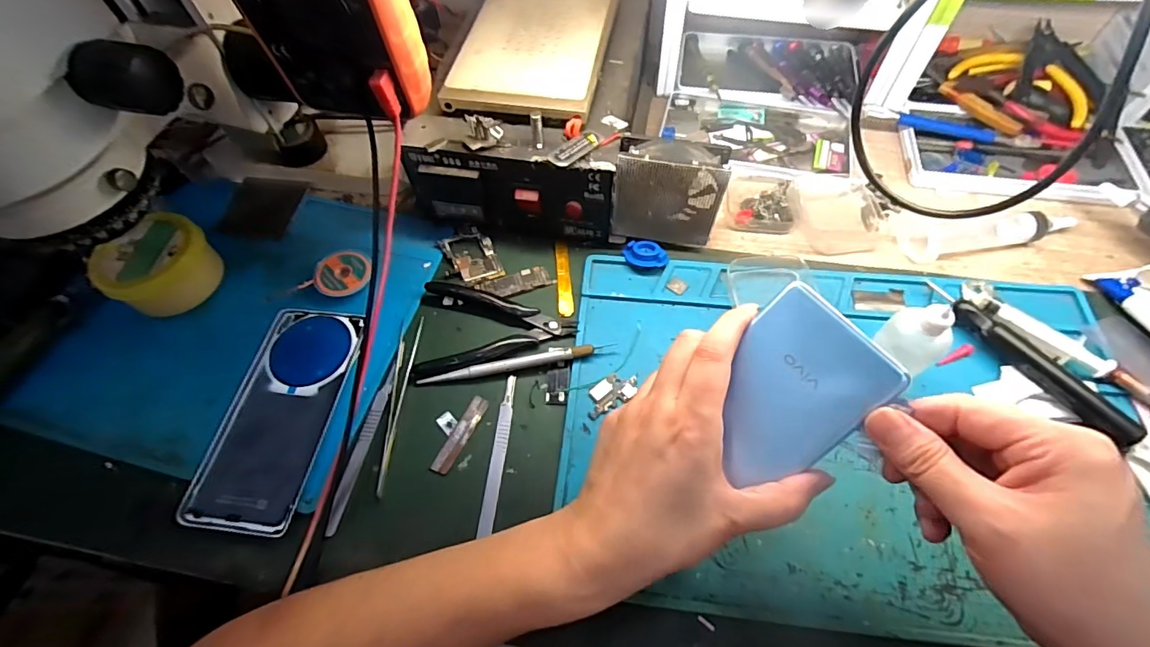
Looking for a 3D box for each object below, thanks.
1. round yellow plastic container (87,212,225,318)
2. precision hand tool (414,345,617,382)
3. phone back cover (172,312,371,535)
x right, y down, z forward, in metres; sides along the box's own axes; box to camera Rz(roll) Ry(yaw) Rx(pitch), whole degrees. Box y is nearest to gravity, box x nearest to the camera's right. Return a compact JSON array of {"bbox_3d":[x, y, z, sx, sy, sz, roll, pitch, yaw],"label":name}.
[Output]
[{"bbox_3d":[-0.330,-0.044,0.396,0.061,0.059,0.071,22,63,15],"label":"round yellow plastic container"},{"bbox_3d":[-0.044,0.028,0.369,0.143,0.008,0.012,-10,59,-3],"label":"precision hand tool"},{"bbox_3d":[-0.208,0.061,0.354,0.078,0.009,0.159,7,60,7],"label":"phone back cover"}]

